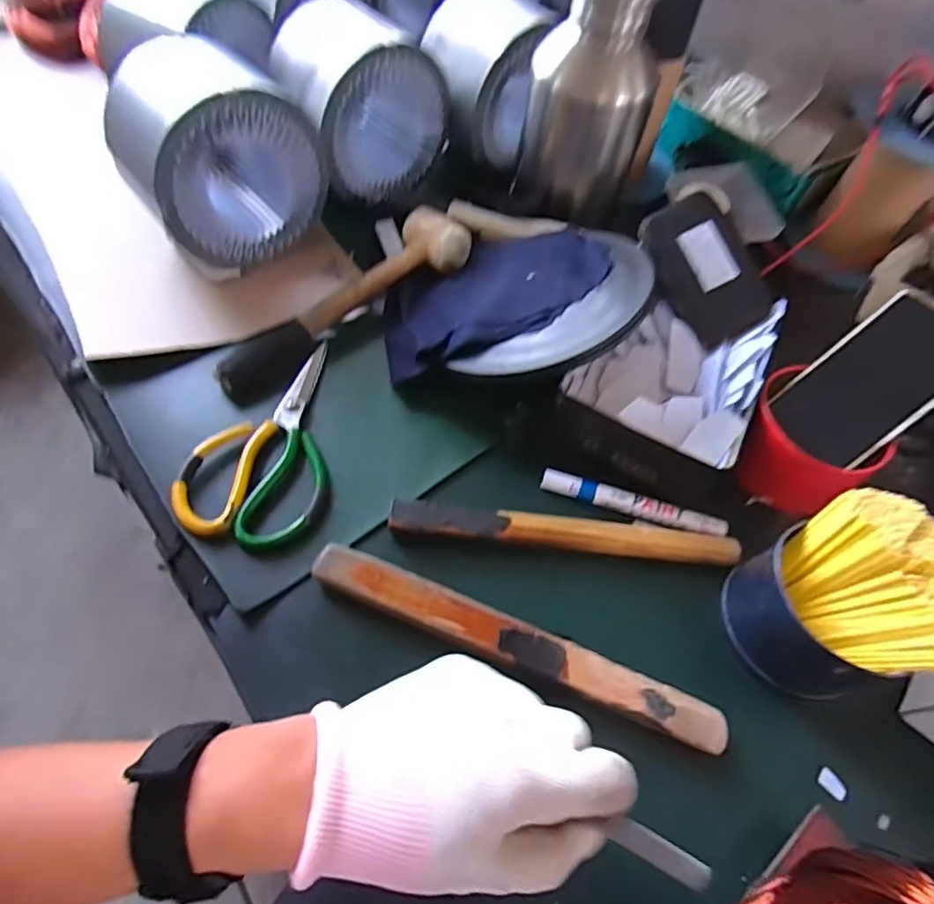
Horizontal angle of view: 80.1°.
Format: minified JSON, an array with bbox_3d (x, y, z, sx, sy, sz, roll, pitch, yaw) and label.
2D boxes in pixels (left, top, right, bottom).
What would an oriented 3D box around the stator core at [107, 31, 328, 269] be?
[{"bbox_3d":[-0.220,-0.270,0.492,0.161,0.159,0.113,-29,65,-20],"label":"stator core"}]

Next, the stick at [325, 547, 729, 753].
[{"bbox_3d":[0.029,0.124,0.360,0.275,0.017,0.028,20,59,8],"label":"stick"}]

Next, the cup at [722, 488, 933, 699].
[{"bbox_3d":[0.238,0.093,0.348,0.106,0.086,0.100,2,58,-3],"label":"cup"}]

